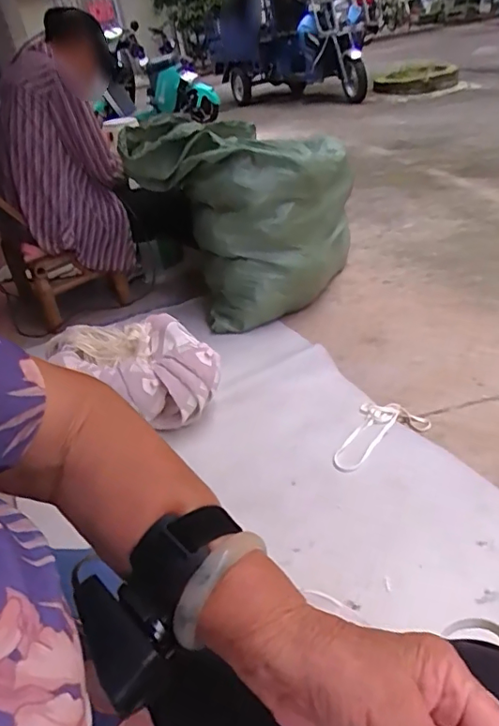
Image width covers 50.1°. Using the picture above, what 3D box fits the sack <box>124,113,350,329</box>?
[{"bbox_3d":[0.021,-0.402,1.514,0.535,0.560,0.412,-5,33,9],"label":"sack"}]

